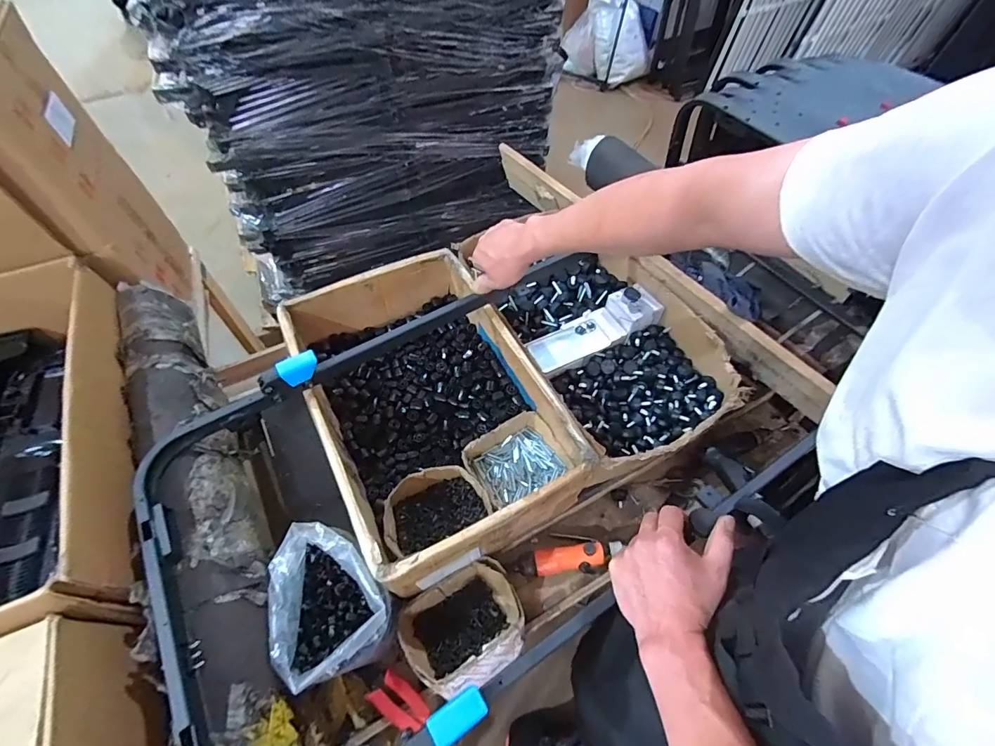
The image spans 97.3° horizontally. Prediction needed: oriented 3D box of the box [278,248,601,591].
[{"bbox_3d":[-0.119,0.046,0.765,0.337,0.156,0.515,-25,61,-15],"label":"box"}]

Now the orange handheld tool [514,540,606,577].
[{"bbox_3d":[0.105,0.315,0.737,0.147,0.030,0.042,-12,57,8],"label":"orange handheld tool"}]

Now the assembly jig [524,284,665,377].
[{"bbox_3d":[0.191,-0.093,0.871,0.279,0.051,0.096,-24,60,-15],"label":"assembly jig"}]

